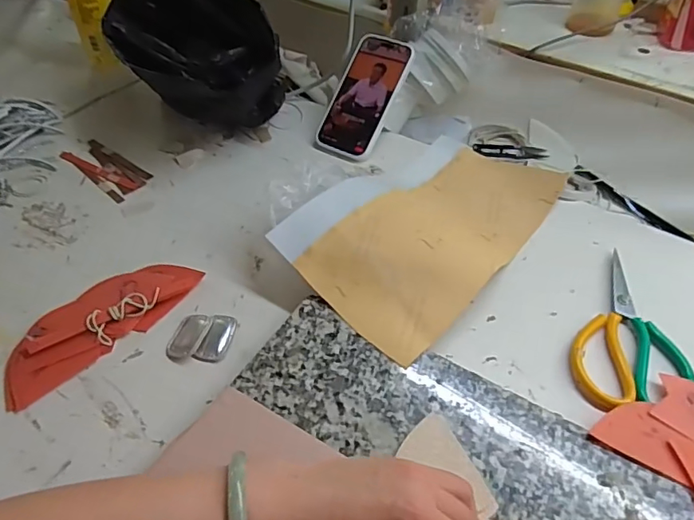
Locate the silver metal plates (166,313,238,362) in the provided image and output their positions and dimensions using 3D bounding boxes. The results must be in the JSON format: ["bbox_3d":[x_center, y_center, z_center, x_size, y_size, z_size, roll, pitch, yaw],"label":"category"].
[{"bbox_3d":[-0.139,0.073,0.502,0.057,0.005,0.052,8,48,7],"label":"silver metal plates"}]

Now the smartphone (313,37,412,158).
[{"bbox_3d":[0.024,-0.220,0.706,0.084,0.011,0.169,22,87,22],"label":"smartphone"}]

